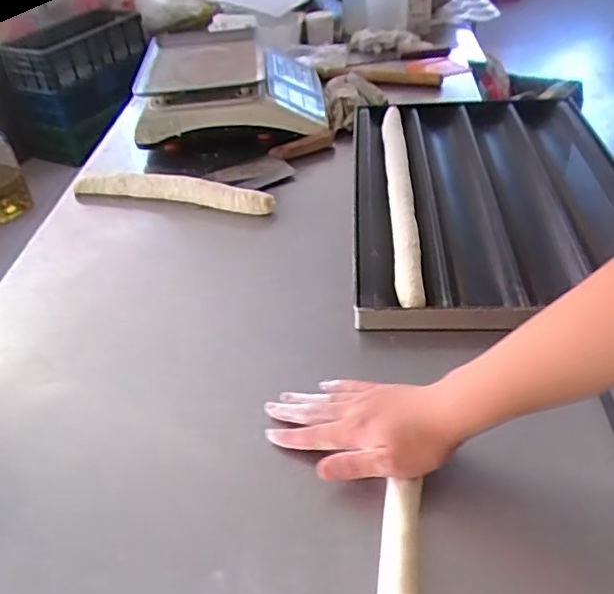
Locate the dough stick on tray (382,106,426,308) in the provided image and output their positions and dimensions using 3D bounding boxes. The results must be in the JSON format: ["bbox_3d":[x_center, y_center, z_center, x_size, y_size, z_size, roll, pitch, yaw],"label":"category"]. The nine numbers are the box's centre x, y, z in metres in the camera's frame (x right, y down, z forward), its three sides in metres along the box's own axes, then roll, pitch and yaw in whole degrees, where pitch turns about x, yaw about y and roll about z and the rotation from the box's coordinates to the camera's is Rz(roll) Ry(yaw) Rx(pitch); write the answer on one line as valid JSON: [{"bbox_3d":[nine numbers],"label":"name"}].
[{"bbox_3d":[0.142,-0.161,0.931,0.038,0.033,0.556,-1,40,5],"label":"dough stick on tray"}]

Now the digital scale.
[{"bbox_3d":[-0.144,-0.413,1.184,0.335,0.125,0.375,-6,39,-1],"label":"digital scale"}]

